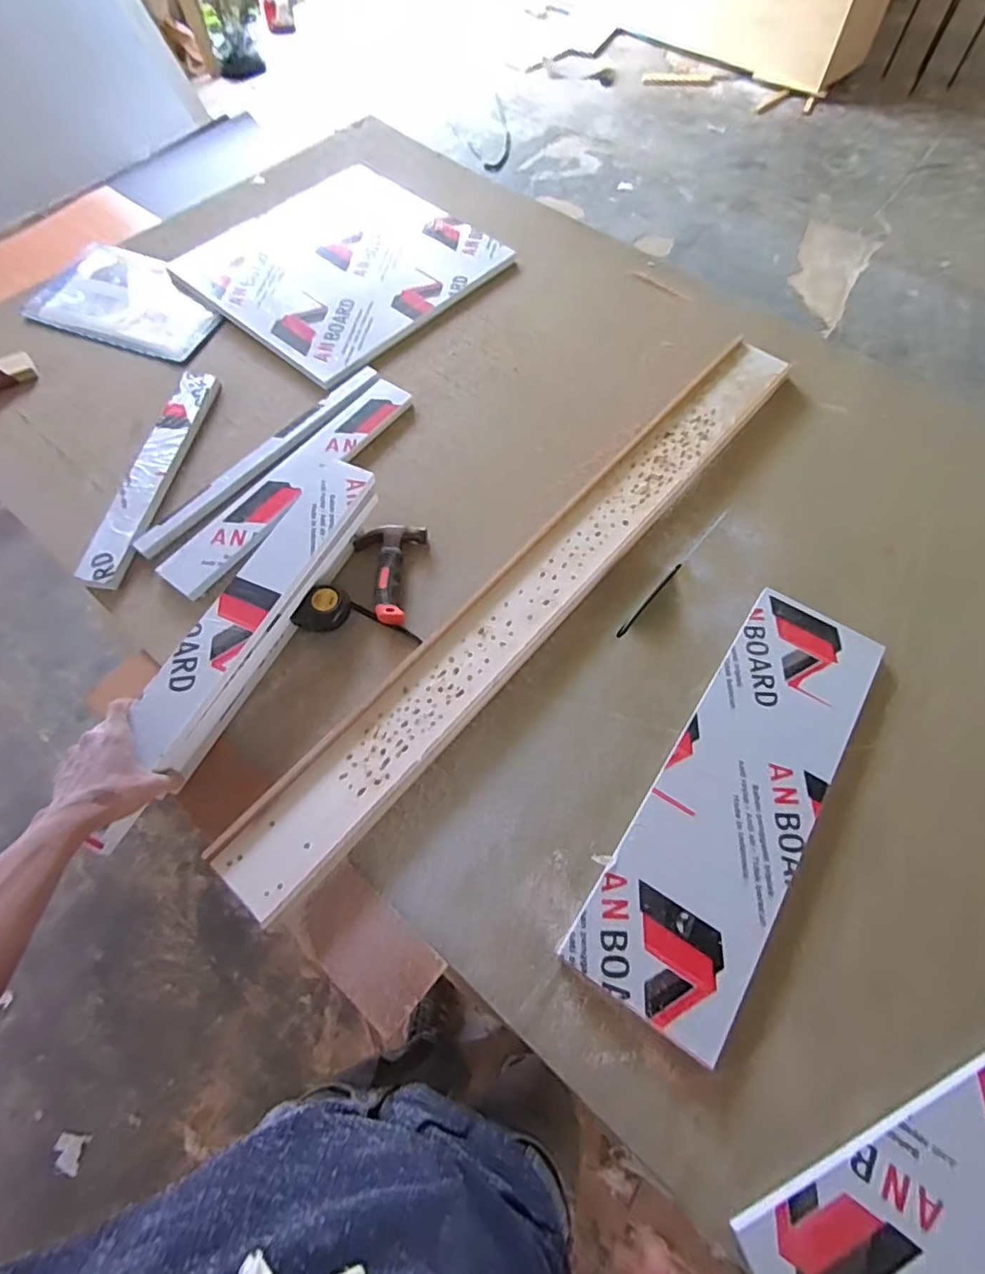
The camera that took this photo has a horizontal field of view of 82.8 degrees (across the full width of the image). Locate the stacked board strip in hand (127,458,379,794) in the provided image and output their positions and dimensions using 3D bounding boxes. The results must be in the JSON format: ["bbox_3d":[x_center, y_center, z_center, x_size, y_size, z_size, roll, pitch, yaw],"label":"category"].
[{"bbox_3d":[-0.297,-0.049,0.733,0.085,0.067,0.448,22,65,10],"label":"stacked board strip in hand"}]

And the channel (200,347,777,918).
[{"bbox_3d":[0.093,-0.105,0.788,0.109,0.034,1.125,38,69,17],"label":"channel"}]

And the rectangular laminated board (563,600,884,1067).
[{"bbox_3d":[0.300,0.175,0.665,0.173,0.026,0.549,33,71,14],"label":"rectangular laminated board"}]

